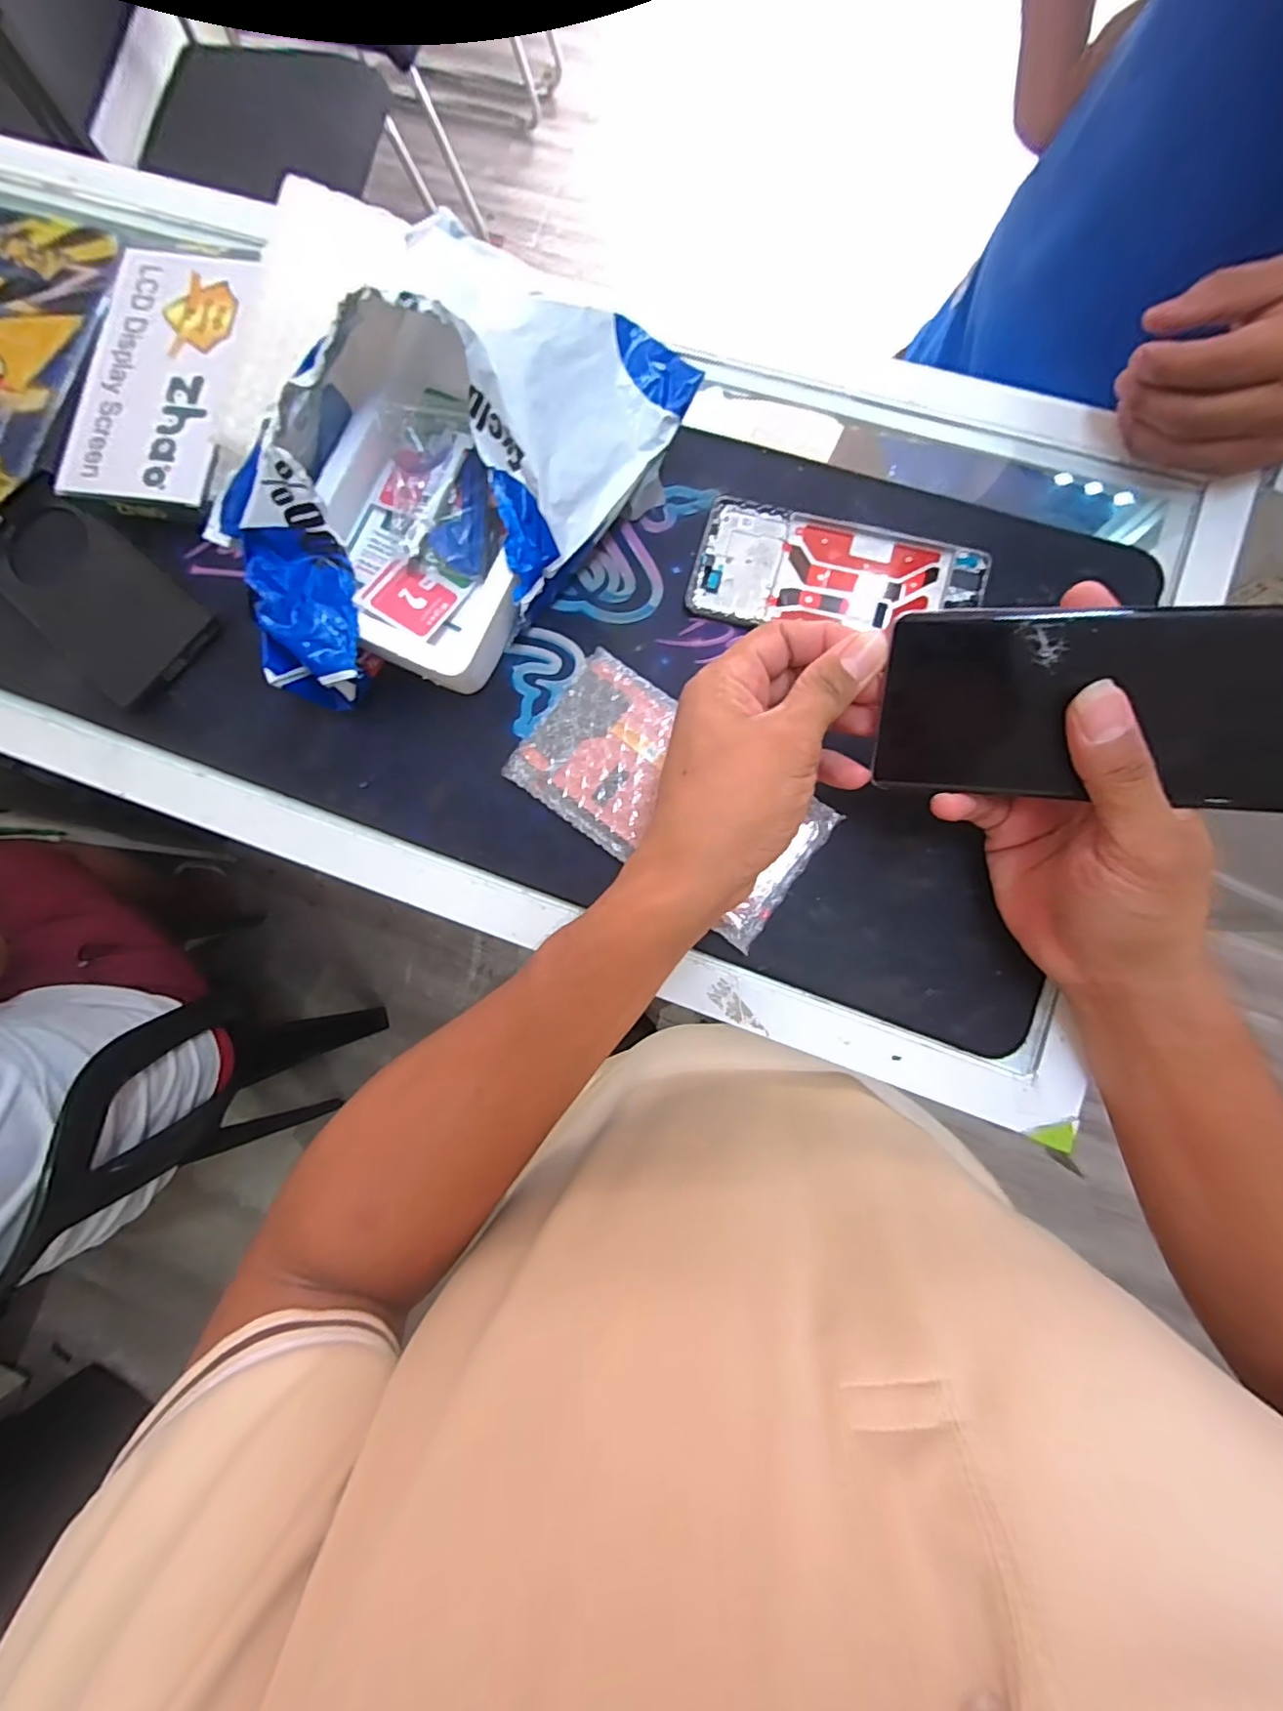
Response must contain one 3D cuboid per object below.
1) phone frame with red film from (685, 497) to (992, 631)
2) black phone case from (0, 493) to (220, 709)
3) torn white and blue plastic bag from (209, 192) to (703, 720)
[{"bbox_3d":[0.113,-0.163,0.338,0.161,0.005,0.071,10,85,6],"label":"phone frame with red film"},{"bbox_3d":[-0.350,-0.169,0.366,0.183,0.011,0.076,39,89,7],"label":"black phone case"},{"bbox_3d":[-0.111,-0.200,0.299,0.172,0.113,0.262,32,88,7],"label":"torn white and blue plastic bag"}]

